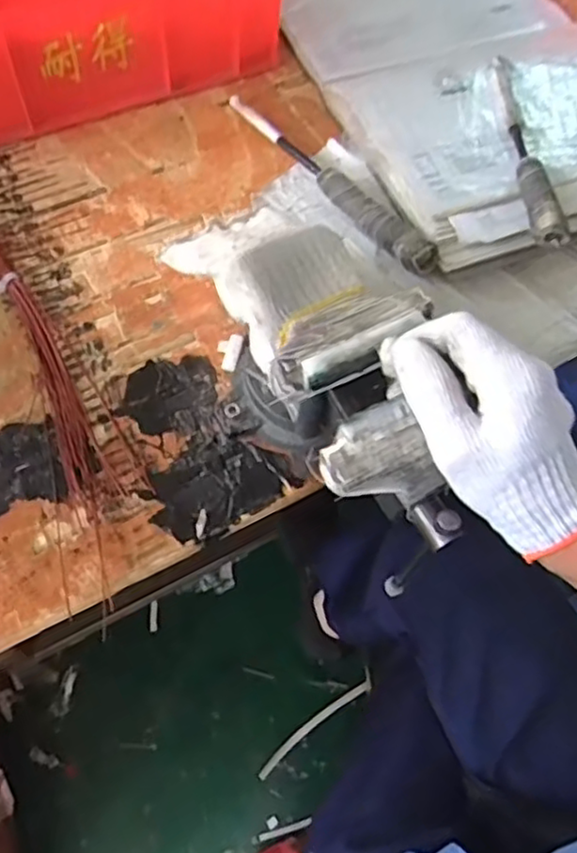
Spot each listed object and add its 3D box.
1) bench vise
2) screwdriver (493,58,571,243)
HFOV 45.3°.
[{"bbox_3d":[0.036,-0.017,0.448,0.104,0.121,0.210,-30,67,-19],"label":"bench vise"},{"bbox_3d":[0.213,-0.259,0.620,0.027,0.023,0.242,1,61,-3],"label":"screwdriver"}]

